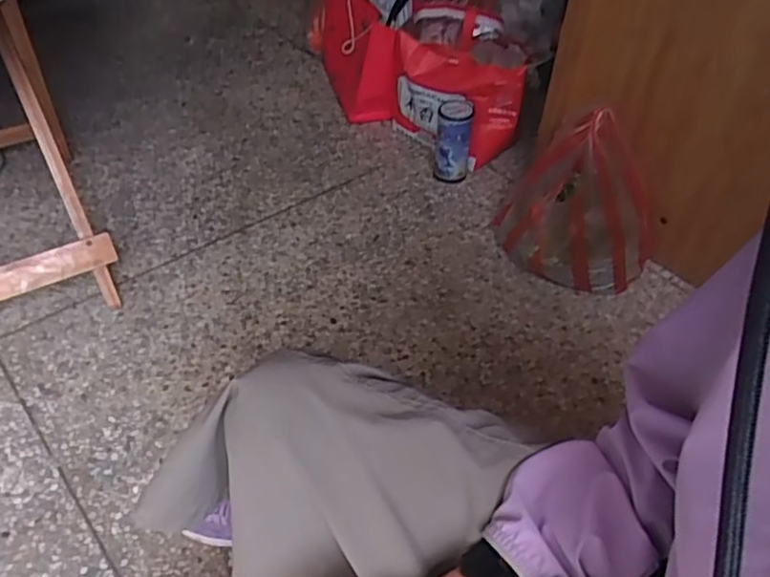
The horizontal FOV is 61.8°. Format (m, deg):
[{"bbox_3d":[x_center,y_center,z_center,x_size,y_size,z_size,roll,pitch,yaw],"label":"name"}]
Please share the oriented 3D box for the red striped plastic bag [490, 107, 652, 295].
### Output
[{"bbox_3d":[0.342,-0.172,1.156,0.212,0.303,0.287,-35,56,-30],"label":"red striped plastic bag"}]

